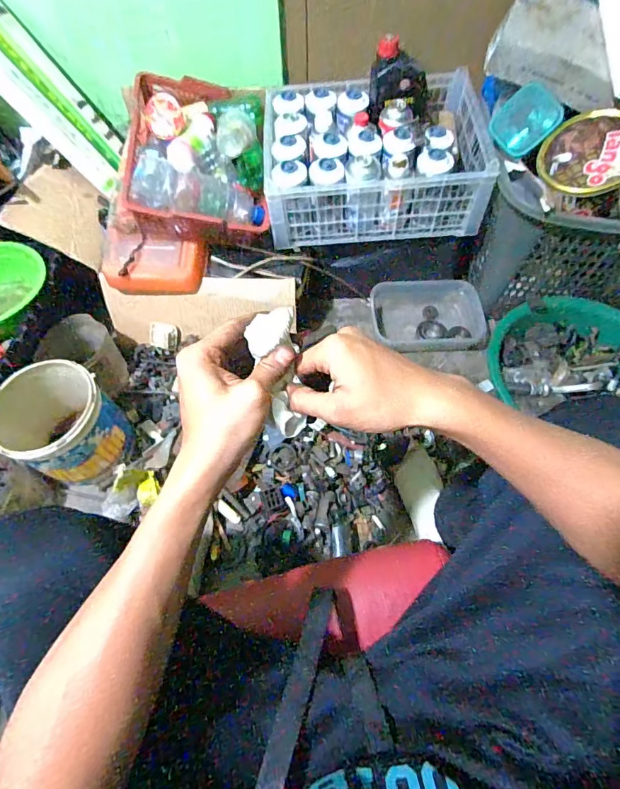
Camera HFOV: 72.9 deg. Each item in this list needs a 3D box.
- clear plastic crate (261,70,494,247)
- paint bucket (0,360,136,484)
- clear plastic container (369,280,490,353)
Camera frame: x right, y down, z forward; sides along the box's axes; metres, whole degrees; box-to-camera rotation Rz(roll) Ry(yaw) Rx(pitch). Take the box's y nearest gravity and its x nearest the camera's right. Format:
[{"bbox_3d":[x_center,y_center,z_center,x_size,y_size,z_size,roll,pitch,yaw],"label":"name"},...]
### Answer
[{"bbox_3d":[0.125,-0.481,0.867,0.412,0.163,0.301,-2,61,1],"label":"clear plastic crate"},{"bbox_3d":[-0.447,0.056,0.772,0.167,0.188,0.177,-1,61,1],"label":"paint bucket"},{"bbox_3d":[0.271,-0.181,0.977,0.255,0.063,0.166,1,61,2],"label":"clear plastic container"}]

